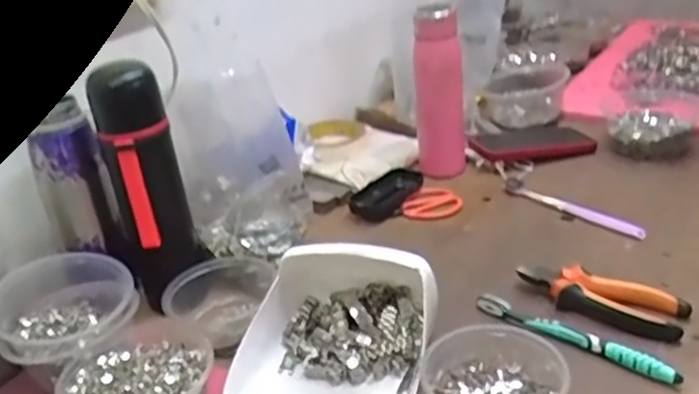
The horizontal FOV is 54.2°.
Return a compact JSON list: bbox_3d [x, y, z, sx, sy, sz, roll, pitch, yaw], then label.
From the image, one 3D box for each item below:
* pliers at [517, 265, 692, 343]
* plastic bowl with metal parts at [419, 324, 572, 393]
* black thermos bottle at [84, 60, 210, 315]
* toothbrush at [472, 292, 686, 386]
[{"bbox_3d":[0.232,0.088,0.634,0.147,0.021,0.052,13,33,32],"label":"pliers"},{"bbox_3d":[0.109,0.146,0.519,0.104,0.046,0.099,-5,27,3],"label":"plastic bowl with metal parts"},{"bbox_3d":[-0.197,-0.009,0.661,0.078,0.232,0.072,-17,29,-20],"label":"black thermos bottle"},{"bbox_3d":[0.193,0.119,0.597,0.182,0.011,0.017,20,37,41],"label":"toothbrush"}]

